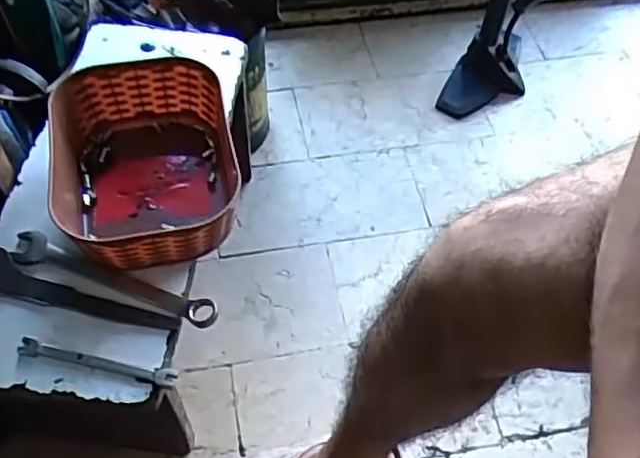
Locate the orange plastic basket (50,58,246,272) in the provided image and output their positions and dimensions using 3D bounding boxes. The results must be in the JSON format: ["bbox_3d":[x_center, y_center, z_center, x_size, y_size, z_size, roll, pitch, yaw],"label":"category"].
[{"bbox_3d":[-0.164,-0.059,0.619,0.158,0.076,0.206,-11,57,-10],"label":"orange plastic basket"}]

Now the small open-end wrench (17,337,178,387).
[{"bbox_3d":[-0.186,0.110,0.538,0.133,0.004,0.015,10,56,4],"label":"small open-end wrench"}]

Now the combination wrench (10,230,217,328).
[{"bbox_3d":[-0.189,0.046,0.585,0.205,0.006,0.032,19,57,10],"label":"combination wrench"}]

